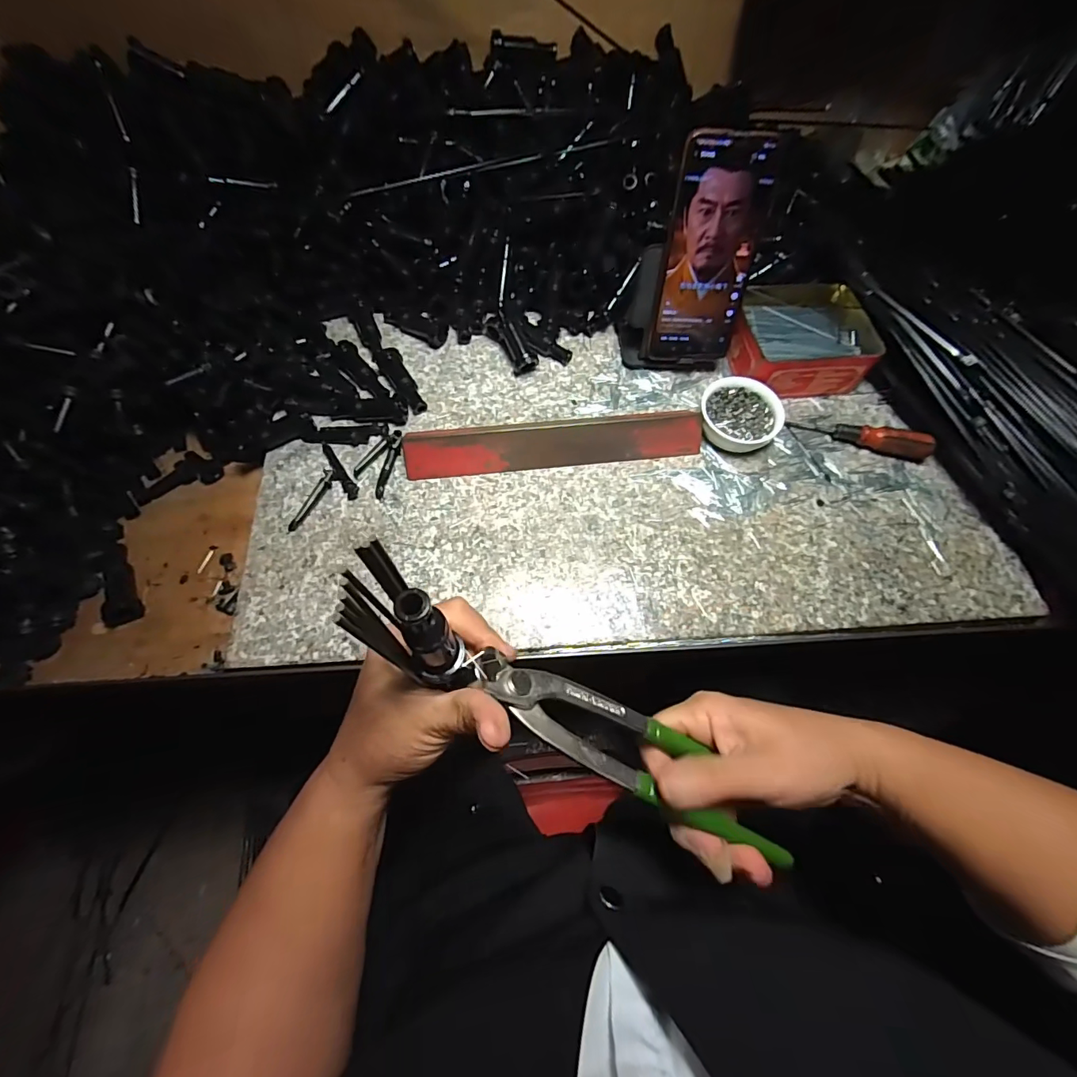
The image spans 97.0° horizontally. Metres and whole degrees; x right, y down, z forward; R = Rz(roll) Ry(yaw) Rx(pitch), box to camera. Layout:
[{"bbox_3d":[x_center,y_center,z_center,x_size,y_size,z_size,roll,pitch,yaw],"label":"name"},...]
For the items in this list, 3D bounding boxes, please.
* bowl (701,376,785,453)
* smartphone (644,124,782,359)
[{"bbox_3d":[0.182,-0.113,0.431,0.067,0.023,0.064,1,65,-2],"label":"bowl"},{"bbox_3d":[0.147,-0.237,0.405,0.080,0.164,0.016,-1,41,-3],"label":"smartphone"}]

